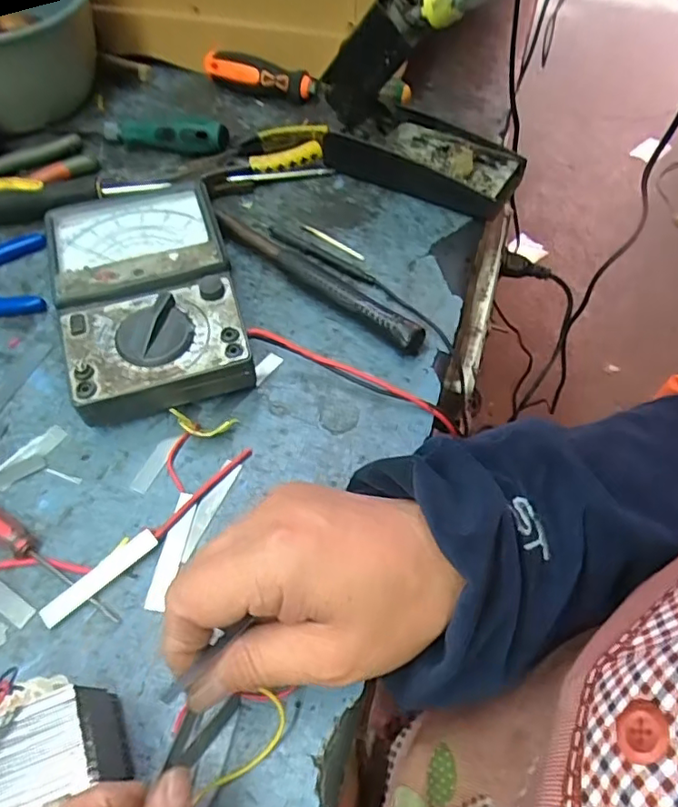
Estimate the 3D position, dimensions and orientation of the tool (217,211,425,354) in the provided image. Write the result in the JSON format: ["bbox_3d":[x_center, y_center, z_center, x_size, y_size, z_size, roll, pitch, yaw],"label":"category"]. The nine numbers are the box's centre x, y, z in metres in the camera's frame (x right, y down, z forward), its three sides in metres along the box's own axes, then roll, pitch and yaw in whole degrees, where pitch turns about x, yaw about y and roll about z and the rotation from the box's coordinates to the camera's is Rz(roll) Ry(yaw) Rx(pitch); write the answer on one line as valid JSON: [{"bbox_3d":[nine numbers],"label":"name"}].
[{"bbox_3d":[-0.018,-0.090,0.425,0.184,0.018,0.023,36,63,22],"label":"tool"}]

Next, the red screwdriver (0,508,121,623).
[{"bbox_3d":[-0.167,0.082,0.319,0.120,0.013,0.015,28,61,18],"label":"red screwdriver"}]

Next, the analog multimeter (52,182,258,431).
[{"bbox_3d":[-0.128,-0.072,0.399,0.110,0.050,0.170,-17,57,-10],"label":"analog multimeter"}]

